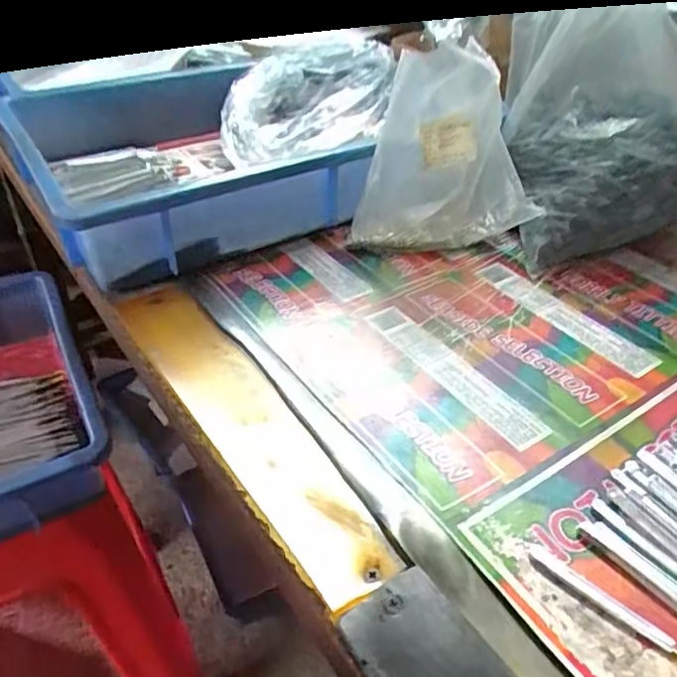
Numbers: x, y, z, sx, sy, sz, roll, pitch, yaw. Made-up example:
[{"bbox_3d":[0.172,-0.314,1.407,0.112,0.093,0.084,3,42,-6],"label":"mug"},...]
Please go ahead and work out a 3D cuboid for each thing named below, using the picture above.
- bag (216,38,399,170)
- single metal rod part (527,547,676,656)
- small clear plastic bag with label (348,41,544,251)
[{"bbox_3d":[-0.034,-0.253,0.643,0.198,0.085,0.116,-35,49,-13],"label":"bag"},{"bbox_3d":[0.130,0.125,0.278,0.092,0.004,0.008,30,47,31],"label":"single metal rod part"},{"bbox_3d":[0.086,-0.146,0.492,0.144,0.151,0.055,-3,40,-5],"label":"small clear plastic bag with label"}]

